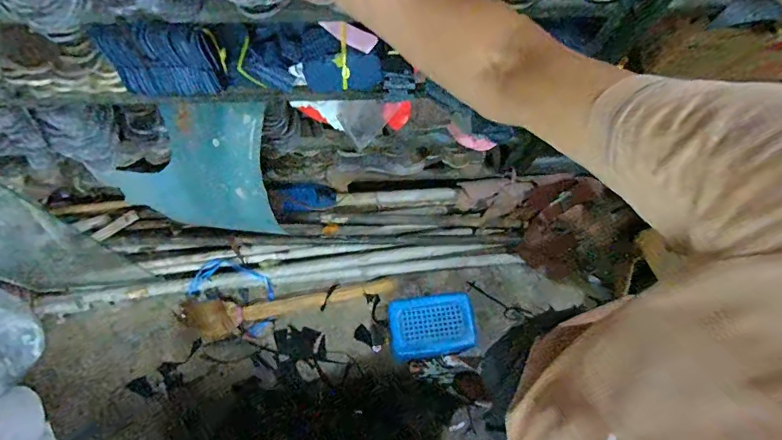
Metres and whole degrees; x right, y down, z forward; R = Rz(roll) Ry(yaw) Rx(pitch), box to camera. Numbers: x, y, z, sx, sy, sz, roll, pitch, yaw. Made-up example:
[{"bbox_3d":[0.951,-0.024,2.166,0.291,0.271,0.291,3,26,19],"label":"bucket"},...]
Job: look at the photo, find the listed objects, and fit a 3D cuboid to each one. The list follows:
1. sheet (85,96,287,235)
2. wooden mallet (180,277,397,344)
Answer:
[{"bbox_3d":[-0.523,-0.112,1.127,0.574,0.412,0.060,3,46,19],"label":"sheet"},{"bbox_3d":[-0.331,0.273,1.435,0.689,0.058,0.130,-11,74,-5],"label":"wooden mallet"}]

